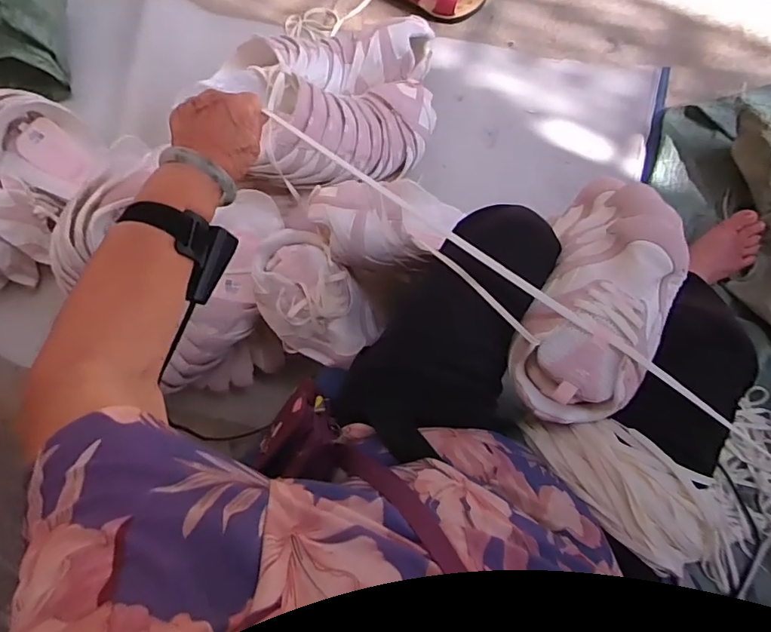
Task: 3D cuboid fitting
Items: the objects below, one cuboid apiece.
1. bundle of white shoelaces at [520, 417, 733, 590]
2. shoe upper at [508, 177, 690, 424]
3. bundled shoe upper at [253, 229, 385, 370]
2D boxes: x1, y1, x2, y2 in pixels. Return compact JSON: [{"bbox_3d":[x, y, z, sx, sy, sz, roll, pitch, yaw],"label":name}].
[{"bbox_3d":[0.225,0.158,0.483,0.199,0.049,0.092,35,88,24],"label":"bundle of white shoelaces"},{"bbox_3d":[0.225,-0.023,0.512,0.122,0.108,0.266,22,70,8],"label":"shoe upper"},{"bbox_3d":[-0.110,-0.029,0.710,0.132,0.092,0.185,-32,84,4],"label":"bundled shoe upper"}]

